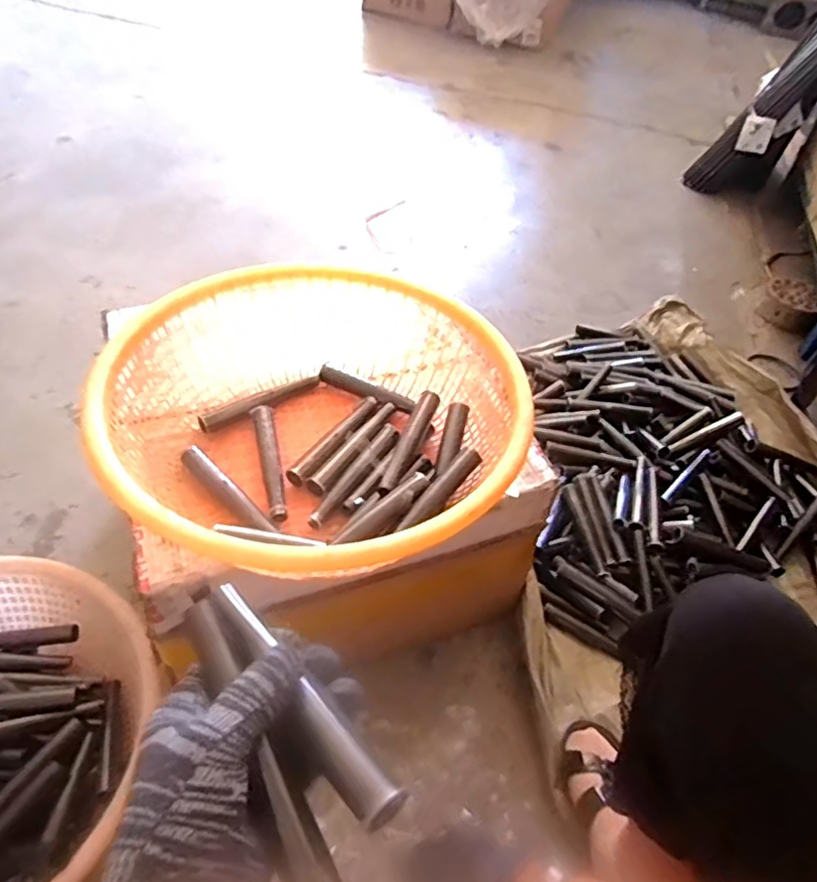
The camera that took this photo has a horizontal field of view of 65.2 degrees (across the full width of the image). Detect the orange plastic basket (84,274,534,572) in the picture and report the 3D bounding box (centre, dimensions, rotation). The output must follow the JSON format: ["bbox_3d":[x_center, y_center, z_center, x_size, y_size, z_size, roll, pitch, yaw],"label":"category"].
[{"bbox_3d":[-0.094,-0.019,0.655,0.399,0.132,0.381,-1,46,-11],"label":"orange plastic basket"}]

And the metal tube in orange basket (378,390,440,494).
[{"bbox_3d":[-0.002,-0.002,0.683,0.024,0.020,0.151,20,46,9],"label":"metal tube in orange basket"}]

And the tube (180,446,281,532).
[{"bbox_3d":[-0.183,0.049,0.648,0.138,0.015,0.019,36,51,23],"label":"tube"}]

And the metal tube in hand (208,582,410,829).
[{"bbox_3d":[-0.055,0.123,0.315,0.019,0.015,0.150,-29,49,-27],"label":"metal tube in hand"}]

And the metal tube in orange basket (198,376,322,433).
[{"bbox_3d":[-0.167,-0.046,0.738,0.151,0.023,0.024,-22,53,-27],"label":"metal tube in orange basket"}]

